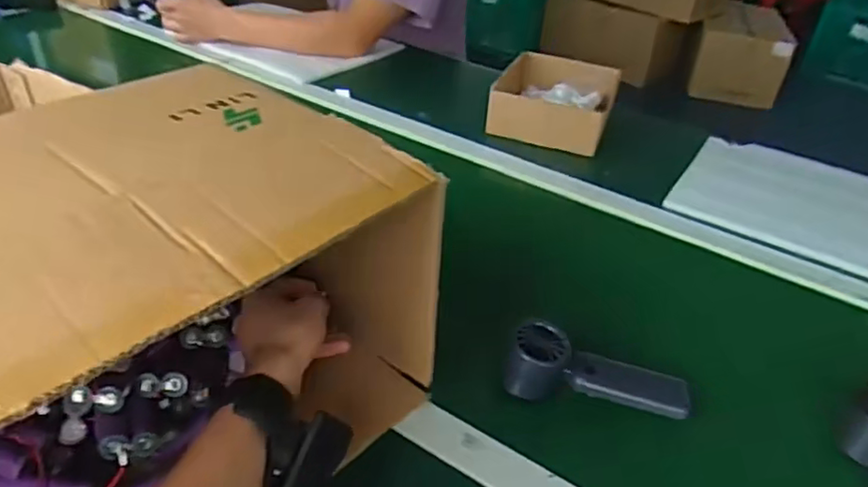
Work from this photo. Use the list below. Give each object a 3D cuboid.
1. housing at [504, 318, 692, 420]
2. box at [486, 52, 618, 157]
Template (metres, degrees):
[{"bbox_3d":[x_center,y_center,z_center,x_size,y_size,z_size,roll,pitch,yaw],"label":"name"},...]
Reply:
[{"bbox_3d":[0.140,0.114,0.538,0.156,0.058,0.047,15,36,13],"label":"housing"},{"bbox_3d":[0.191,-0.230,1.008,0.185,0.070,0.205,14,36,12],"label":"box"}]

